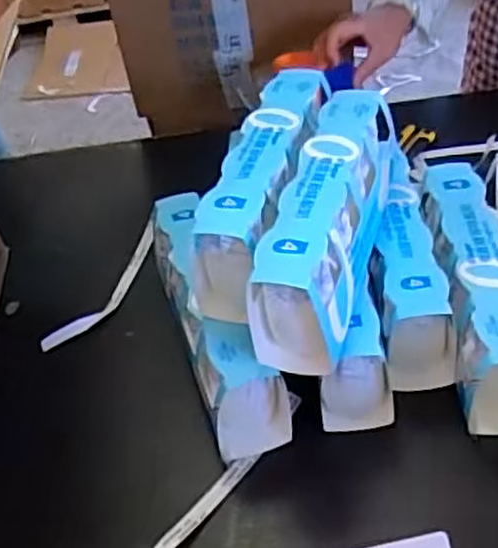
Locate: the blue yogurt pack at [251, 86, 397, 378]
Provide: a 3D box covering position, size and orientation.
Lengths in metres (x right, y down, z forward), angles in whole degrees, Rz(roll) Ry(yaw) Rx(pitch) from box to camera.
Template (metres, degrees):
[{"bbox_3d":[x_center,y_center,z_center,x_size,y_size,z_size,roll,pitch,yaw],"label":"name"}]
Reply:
[{"bbox_3d":[0.072,-0.049,0.653,0.070,0.098,0.269,8,45,17],"label":"blue yogurt pack"}]

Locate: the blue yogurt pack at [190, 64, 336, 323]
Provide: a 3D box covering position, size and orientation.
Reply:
[{"bbox_3d":[0.017,-0.086,0.696,0.068,0.092,0.265,8,45,17],"label":"blue yogurt pack"}]

